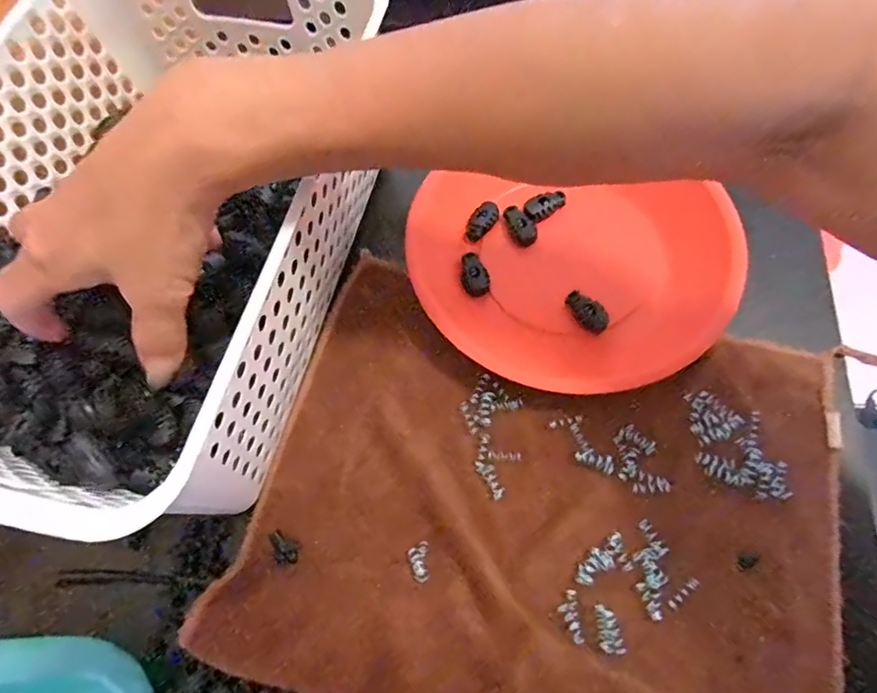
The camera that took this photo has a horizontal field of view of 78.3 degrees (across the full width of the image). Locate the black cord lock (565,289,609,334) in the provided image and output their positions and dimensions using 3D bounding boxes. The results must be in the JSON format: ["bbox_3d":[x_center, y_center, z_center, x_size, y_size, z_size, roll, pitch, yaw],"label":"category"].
[{"bbox_3d":[0.088,-0.021,0.321,0.016,0.008,0.029,-40,72,-13],"label":"black cord lock"}]

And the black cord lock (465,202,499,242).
[{"bbox_3d":[0.028,-0.082,0.352,0.014,0.008,0.027,39,74,15],"label":"black cord lock"}]

